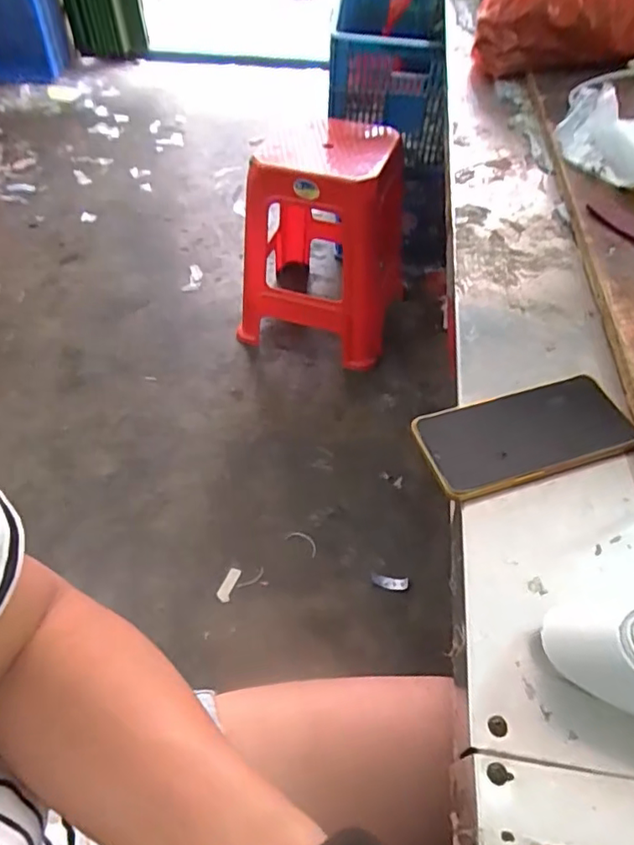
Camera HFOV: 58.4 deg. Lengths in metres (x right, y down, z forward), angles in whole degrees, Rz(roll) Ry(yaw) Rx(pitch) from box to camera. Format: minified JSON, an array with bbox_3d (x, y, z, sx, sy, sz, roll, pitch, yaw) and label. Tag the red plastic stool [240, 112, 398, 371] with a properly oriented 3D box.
[{"bbox_3d":[0.006,-0.501,1.488,0.407,0.505,0.407,14,51,12],"label":"red plastic stool"}]

